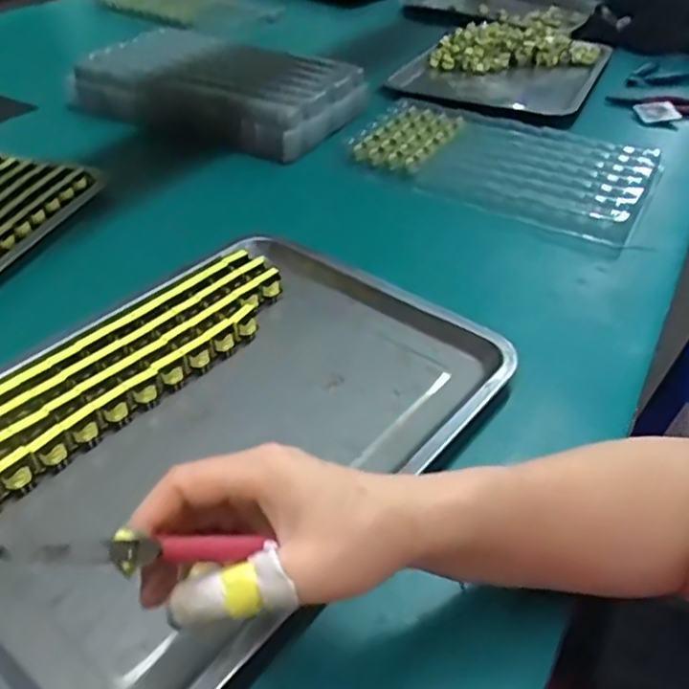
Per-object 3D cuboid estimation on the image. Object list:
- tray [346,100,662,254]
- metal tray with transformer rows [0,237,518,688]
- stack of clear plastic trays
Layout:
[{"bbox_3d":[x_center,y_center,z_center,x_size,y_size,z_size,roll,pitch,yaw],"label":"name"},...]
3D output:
[{"bbox_3d":[0.184,-0.224,0.783,0.345,0.025,0.214,22,44,21],"label":"tray"},{"bbox_3d":[-0.091,0.051,0.454,0.283,0.035,0.392,30,47,28],"label":"metal tray with transformer rows"},{"bbox_3d":[-0.169,-0.355,0.885,0.332,0.053,0.236,23,44,21],"label":"stack of clear plastic trays"}]

